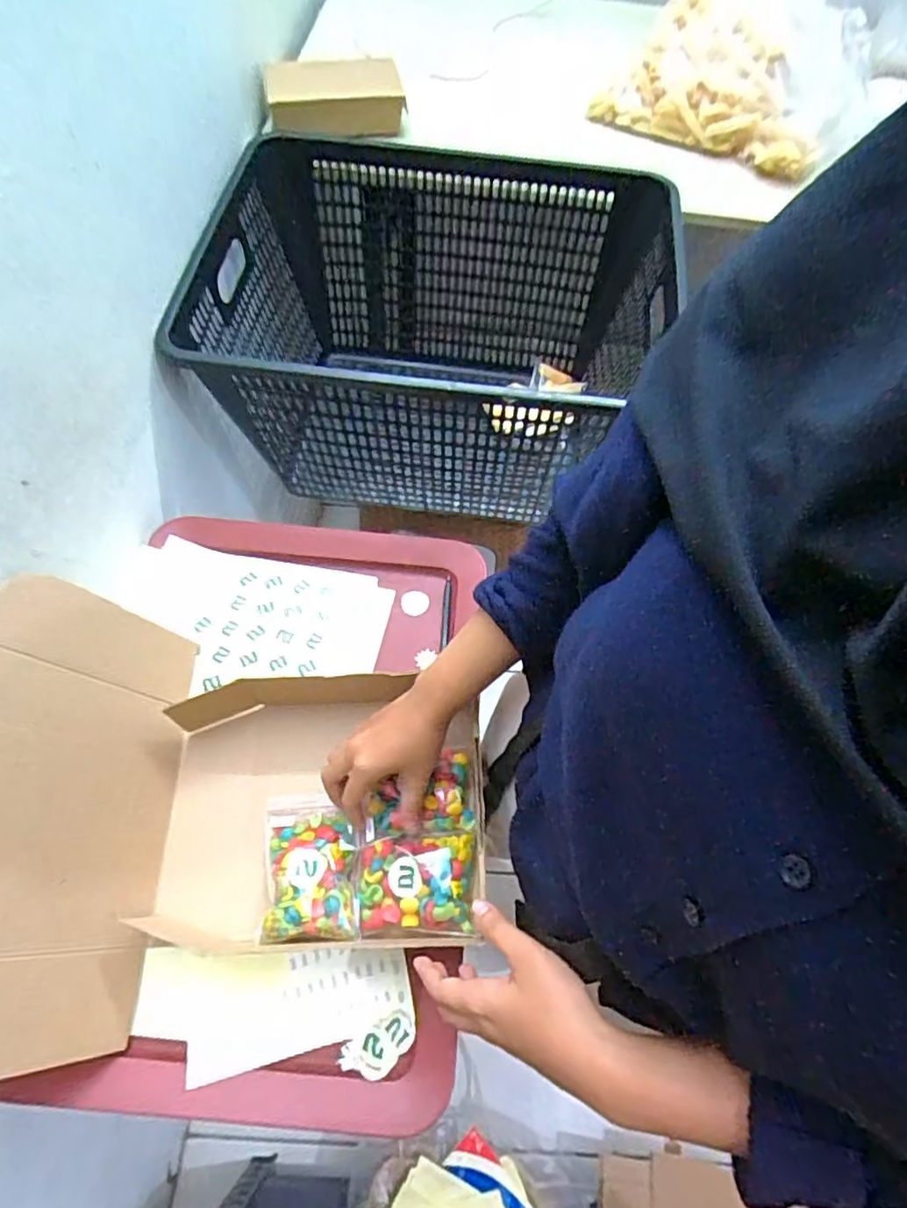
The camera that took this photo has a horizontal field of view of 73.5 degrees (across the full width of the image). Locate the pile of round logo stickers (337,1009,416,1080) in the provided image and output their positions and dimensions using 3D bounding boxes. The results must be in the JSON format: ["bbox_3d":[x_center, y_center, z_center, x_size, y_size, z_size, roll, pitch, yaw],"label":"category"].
[{"bbox_3d":[-0.058,0.350,0.478,0.059,0.006,0.033,-29,68,-16],"label":"pile of round logo stickers"}]

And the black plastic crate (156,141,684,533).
[{"bbox_3d":[-0.017,-0.354,0.848,0.567,0.316,0.464,9,63,2],"label":"black plastic crate"}]

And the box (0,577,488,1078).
[{"bbox_3d":[-0.165,0.145,0.481,0.369,0.203,0.328,-4,64,-5],"label":"box"}]

